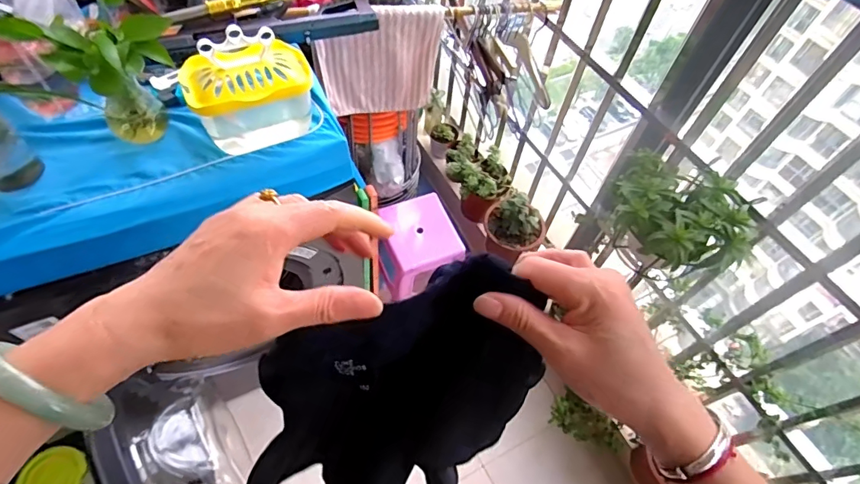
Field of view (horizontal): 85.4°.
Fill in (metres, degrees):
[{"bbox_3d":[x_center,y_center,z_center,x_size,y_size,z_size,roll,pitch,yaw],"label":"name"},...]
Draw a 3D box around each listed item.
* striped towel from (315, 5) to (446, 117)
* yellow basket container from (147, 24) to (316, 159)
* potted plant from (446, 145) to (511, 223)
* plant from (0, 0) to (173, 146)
[{"bbox_3d":[-0.117,-0.415,1.107,0.273,0.275,0.027,-10,59,-11],"label":"striped towel"},{"bbox_3d":[-0.277,-0.238,0.719,0.177,0.159,0.114,-18,61,-16],"label":"yellow basket container"},{"bbox_3d":[0.162,-0.172,1.569,0.171,0.220,0.156,-20,62,-17],"label":"potted plant"},{"bbox_3d":[-0.455,-0.256,0.684,0.145,0.225,0.141,16,58,5],"label":"plant"}]

